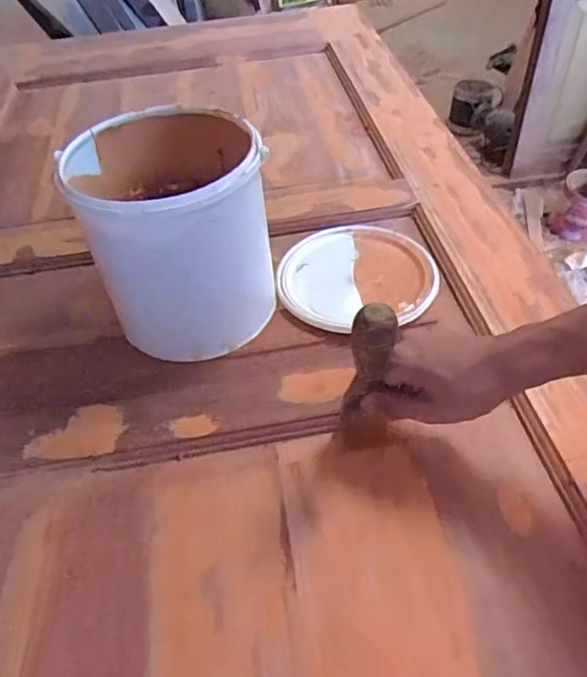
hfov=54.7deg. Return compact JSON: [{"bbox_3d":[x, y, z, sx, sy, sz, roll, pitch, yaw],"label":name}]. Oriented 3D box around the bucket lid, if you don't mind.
[{"bbox_3d":[0.070,-0.077,0.648,0.172,0.019,0.169,-4,47,4],"label":"bucket lid"}]

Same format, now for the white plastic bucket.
[{"bbox_3d":[-0.109,-0.099,0.572,0.168,0.198,0.164,-4,47,4],"label":"white plastic bucket"}]

